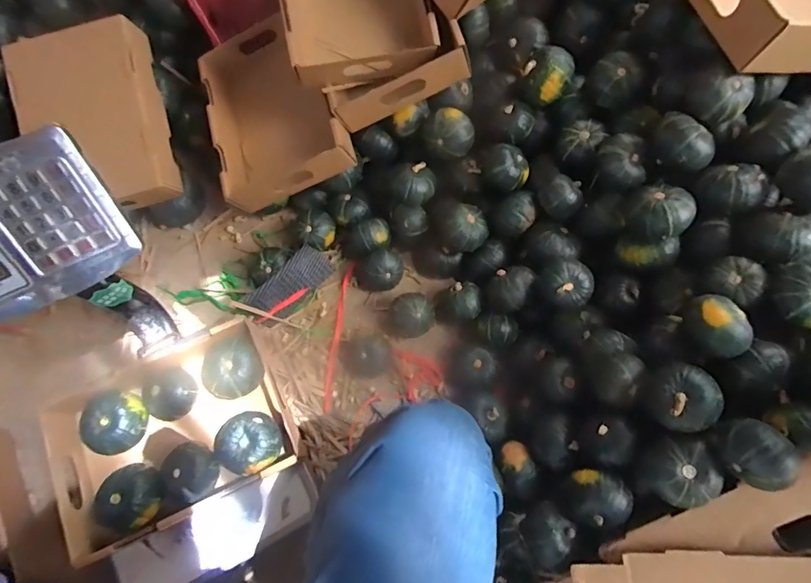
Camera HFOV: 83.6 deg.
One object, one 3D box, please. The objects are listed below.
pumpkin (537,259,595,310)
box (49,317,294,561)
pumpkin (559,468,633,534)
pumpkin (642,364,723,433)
[{"bbox_3d":[0.242,-0.010,0.690,0.070,0.050,0.075,-19,73,-6],"label":"pumpkin"},{"bbox_3d":[-0.323,0.198,0.639,0.293,0.084,0.216,-25,73,-8],"label":"box"},{"bbox_3d":[0.250,0.275,0.595,0.075,0.052,0.073,0,71,0],"label":"pumpkin"},{"bbox_3d":[0.336,0.130,0.562,0.070,0.061,0.082,9,72,3],"label":"pumpkin"}]

